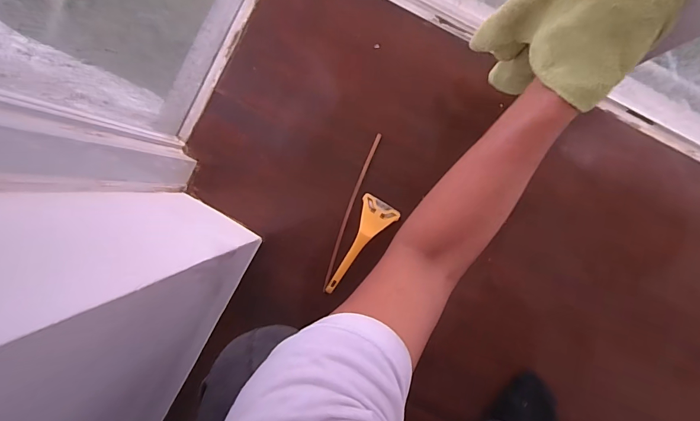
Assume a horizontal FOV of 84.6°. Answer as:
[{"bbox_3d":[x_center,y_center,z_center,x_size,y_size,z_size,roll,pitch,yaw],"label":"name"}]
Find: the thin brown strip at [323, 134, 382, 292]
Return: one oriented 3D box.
[{"bbox_3d":[-0.001,0.003,0.601,0.014,0.007,0.252,20,94,2],"label":"thin brown strip"}]

